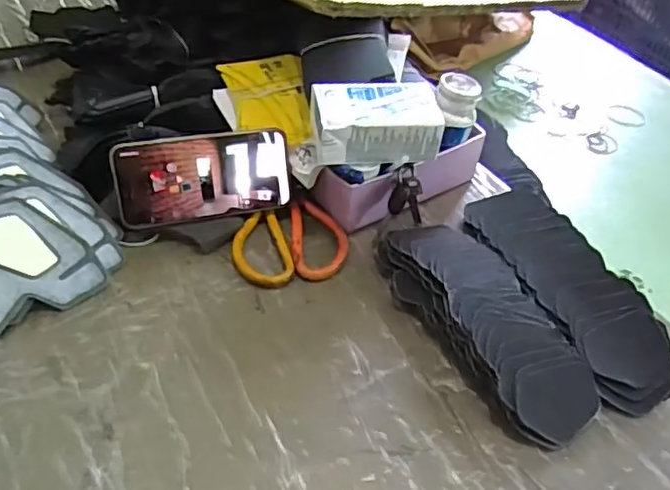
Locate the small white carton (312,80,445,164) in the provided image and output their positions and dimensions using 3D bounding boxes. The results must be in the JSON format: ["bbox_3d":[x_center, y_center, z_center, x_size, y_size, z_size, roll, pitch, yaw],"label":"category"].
[{"bbox_3d":[0.034,-0.108,0.533,0.113,0.049,0.062,-2,46,-9],"label":"small white carton"}]

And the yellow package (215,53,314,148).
[{"bbox_3d":[-0.069,-0.145,0.601,0.078,0.030,0.128,-3,46,-10],"label":"yellow package"}]

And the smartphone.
[{"bbox_3d":[-0.119,-0.061,0.551,0.154,0.077,0.006,-9,19,-15],"label":"smartphone"}]

